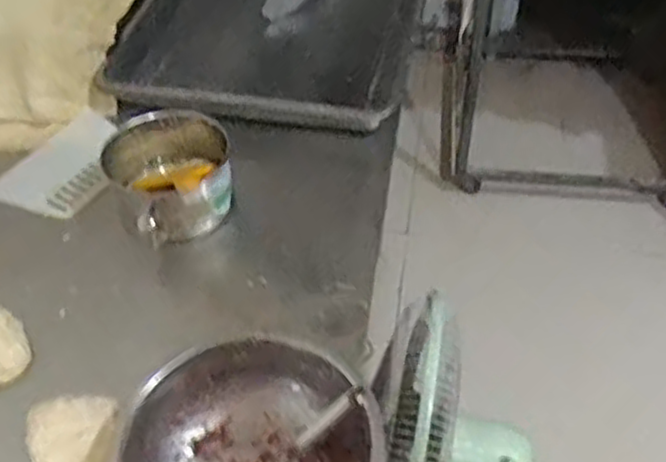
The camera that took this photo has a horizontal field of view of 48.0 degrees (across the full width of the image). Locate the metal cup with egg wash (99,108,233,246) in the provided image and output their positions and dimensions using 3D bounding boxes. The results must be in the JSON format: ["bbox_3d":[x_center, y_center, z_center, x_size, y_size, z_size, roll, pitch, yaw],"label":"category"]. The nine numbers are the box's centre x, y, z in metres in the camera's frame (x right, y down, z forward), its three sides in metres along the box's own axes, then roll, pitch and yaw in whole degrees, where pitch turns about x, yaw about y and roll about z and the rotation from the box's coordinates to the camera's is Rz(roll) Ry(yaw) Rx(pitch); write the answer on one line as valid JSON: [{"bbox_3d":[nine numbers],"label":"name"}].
[{"bbox_3d":[-0.164,-0.057,0.787,0.123,0.090,0.125,-1,47,1],"label":"metal cup with egg wash"}]

